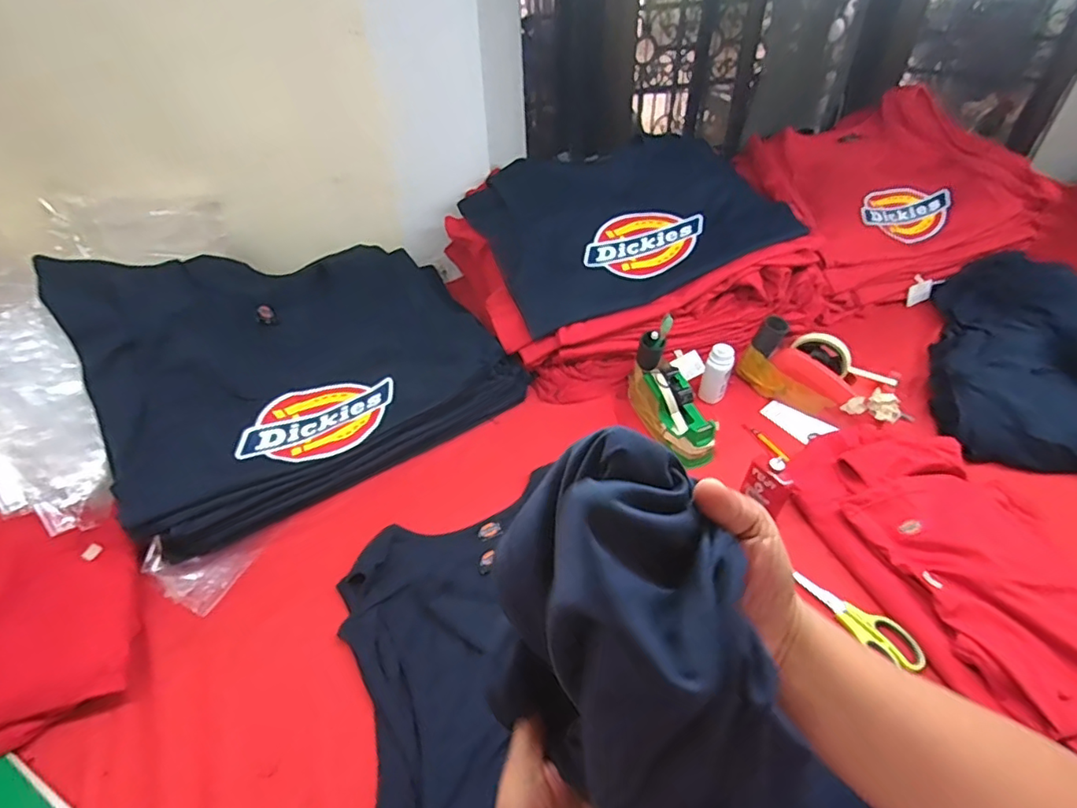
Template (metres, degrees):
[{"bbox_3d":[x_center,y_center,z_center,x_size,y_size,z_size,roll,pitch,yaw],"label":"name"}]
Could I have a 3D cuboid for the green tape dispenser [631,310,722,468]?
[{"bbox_3d":[0.206,-0.010,0.860,0.065,0.160,0.210,-17,73,-17],"label":"green tape dispenser"}]

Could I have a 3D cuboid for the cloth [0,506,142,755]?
[{"bbox_3d":[-0.570,0.242,0.642,0.199,0.040,0.242,3,46,-22],"label":"cloth"}]

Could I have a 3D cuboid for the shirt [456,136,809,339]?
[{"bbox_3d":[0.144,-0.348,1.010,0.498,0.051,0.381,-24,68,-9],"label":"shirt"}]

